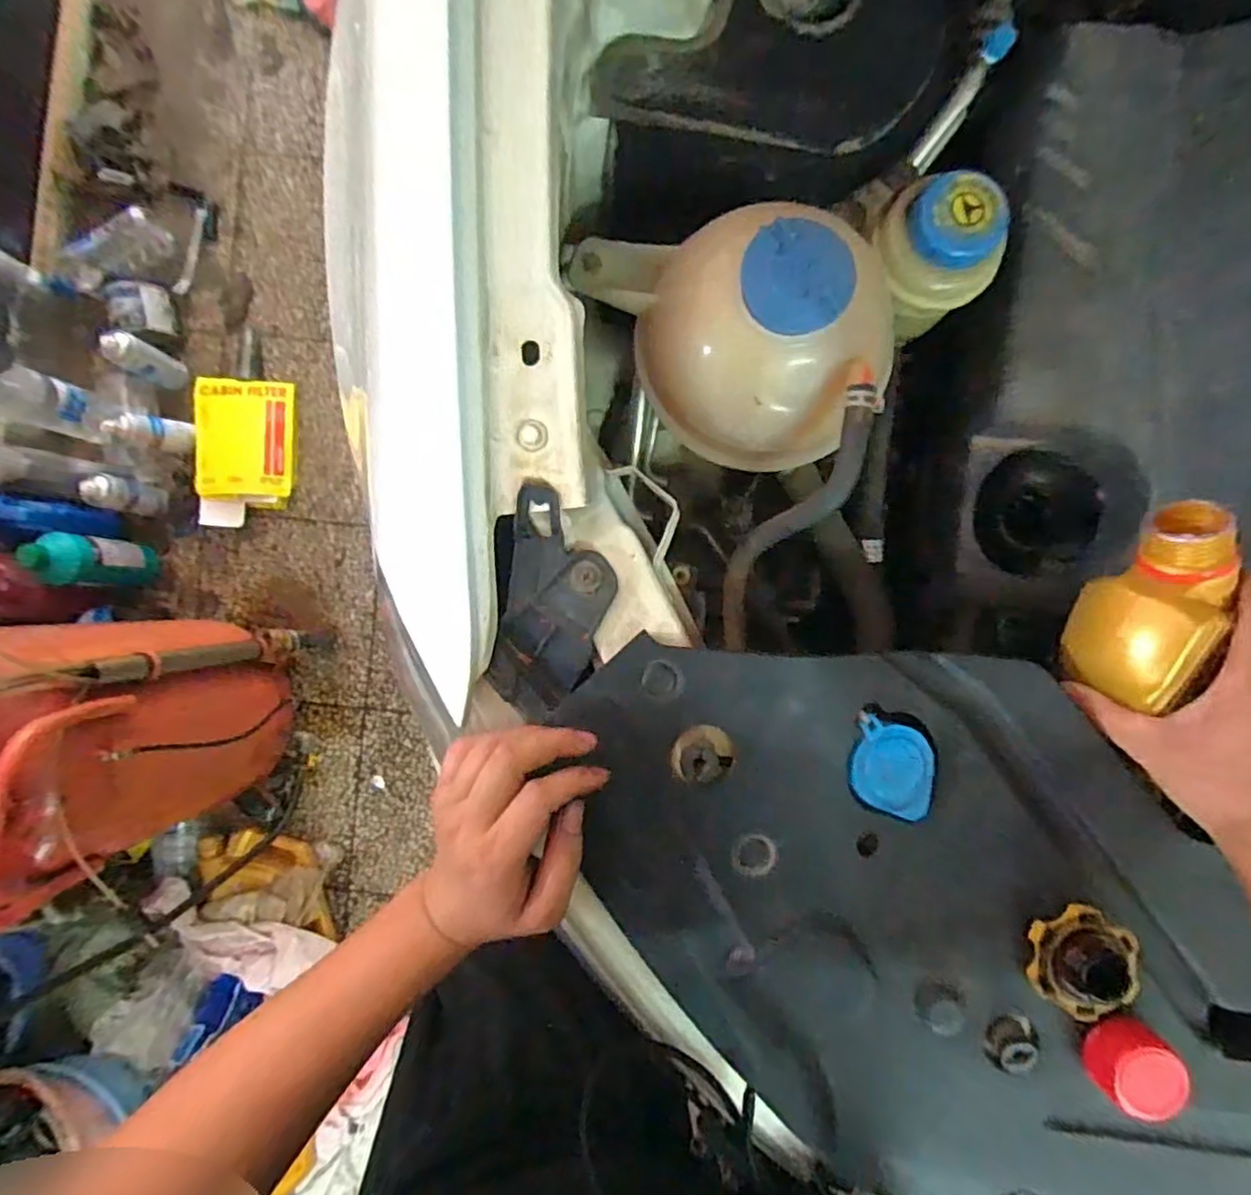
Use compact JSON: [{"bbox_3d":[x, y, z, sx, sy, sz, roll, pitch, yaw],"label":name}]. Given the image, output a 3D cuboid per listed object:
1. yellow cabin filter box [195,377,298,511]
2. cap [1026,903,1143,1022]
[{"bbox_3d":[-0.810,-0.329,1.363,0.193,0.052,0.269,2,90,2],"label":"yellow cabin filter box"},{"bbox_3d":[0.272,0.217,0.386,0.061,0.022,0.058,0,90,2],"label":"cap"}]

